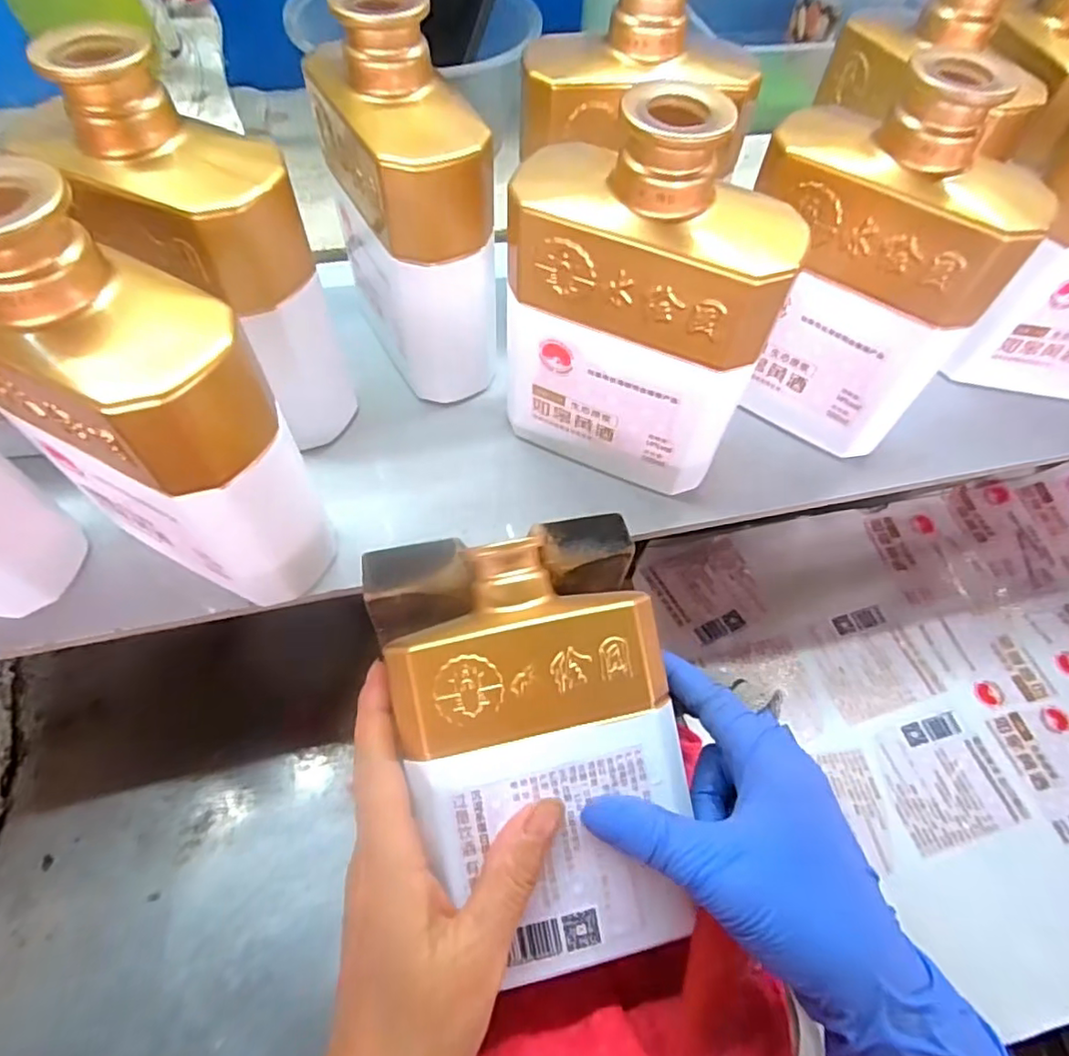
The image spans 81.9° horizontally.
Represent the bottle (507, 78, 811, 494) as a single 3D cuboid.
[{"bbox_3d":[0.045,-0.090,0.266,0.115,0.156,0.051,21,62,7],"label":"bottle"}]

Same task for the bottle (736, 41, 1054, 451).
[{"bbox_3d":[0.147,-0.114,0.285,0.111,0.154,0.054,20,62,6],"label":"bottle"}]

